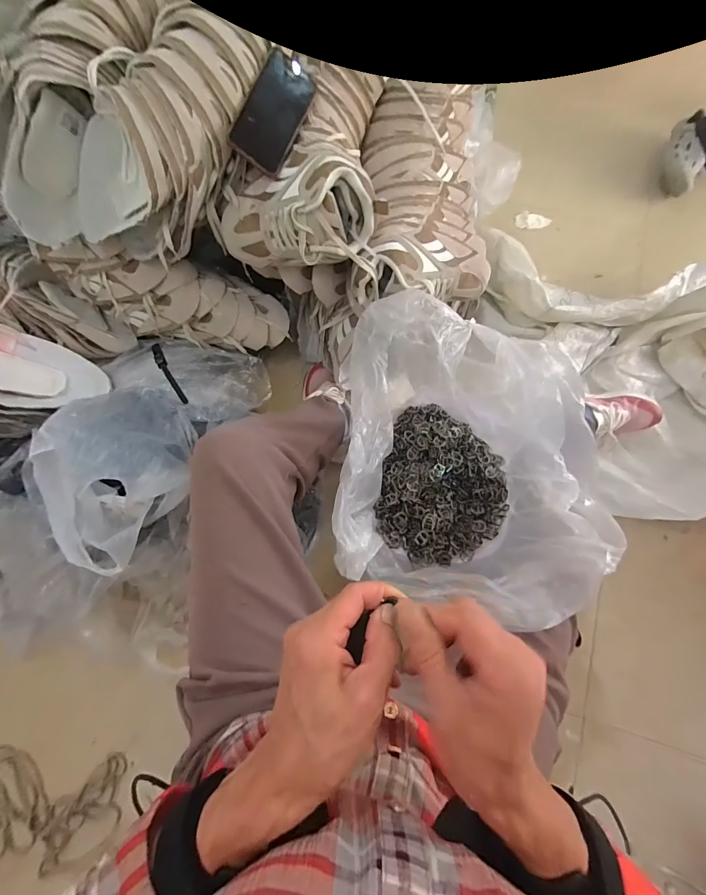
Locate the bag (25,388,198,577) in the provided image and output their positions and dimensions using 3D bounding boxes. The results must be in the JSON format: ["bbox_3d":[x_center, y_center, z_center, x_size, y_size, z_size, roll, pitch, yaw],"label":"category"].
[{"bbox_3d":[-0.369,0.033,0.593,0.190,0.185,0.272,34,76,11],"label":"bag"}]

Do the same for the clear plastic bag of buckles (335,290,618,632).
[{"bbox_3d":[0.154,0.005,0.525,0.350,0.152,0.392,11,73,4],"label":"clear plastic bag of buckles"}]

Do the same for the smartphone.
[{"bbox_3d":[-0.111,-0.482,0.550,0.076,0.008,0.166,25,84,-25],"label":"smartphone"}]

